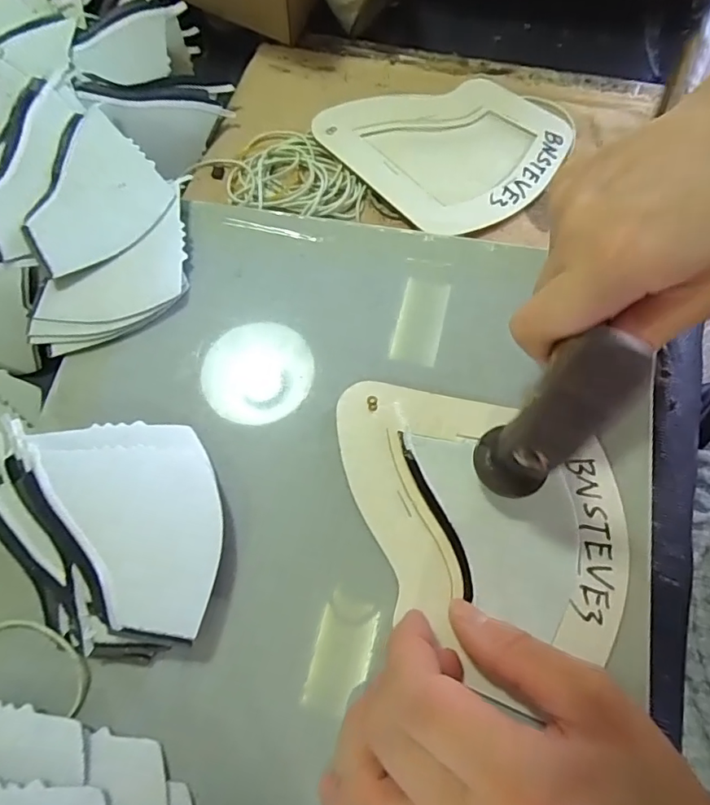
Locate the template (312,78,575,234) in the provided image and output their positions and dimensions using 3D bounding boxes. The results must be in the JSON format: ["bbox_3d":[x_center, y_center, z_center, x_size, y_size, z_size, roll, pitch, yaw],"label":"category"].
[{"bbox_3d":[0.062,-0.165,0.309,0.124,0.005,0.126,-40,76,-13],"label":"template"}]

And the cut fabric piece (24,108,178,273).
[{"bbox_3d":[-0.143,-0.109,0.267,0.075,0.020,0.078,-41,76,-11],"label":"cut fabric piece"}]

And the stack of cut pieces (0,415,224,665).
[{"bbox_3d":[-0.108,0.055,0.210,0.100,0.024,0.095,-5,72,-1],"label":"stack of cut pieces"}]

